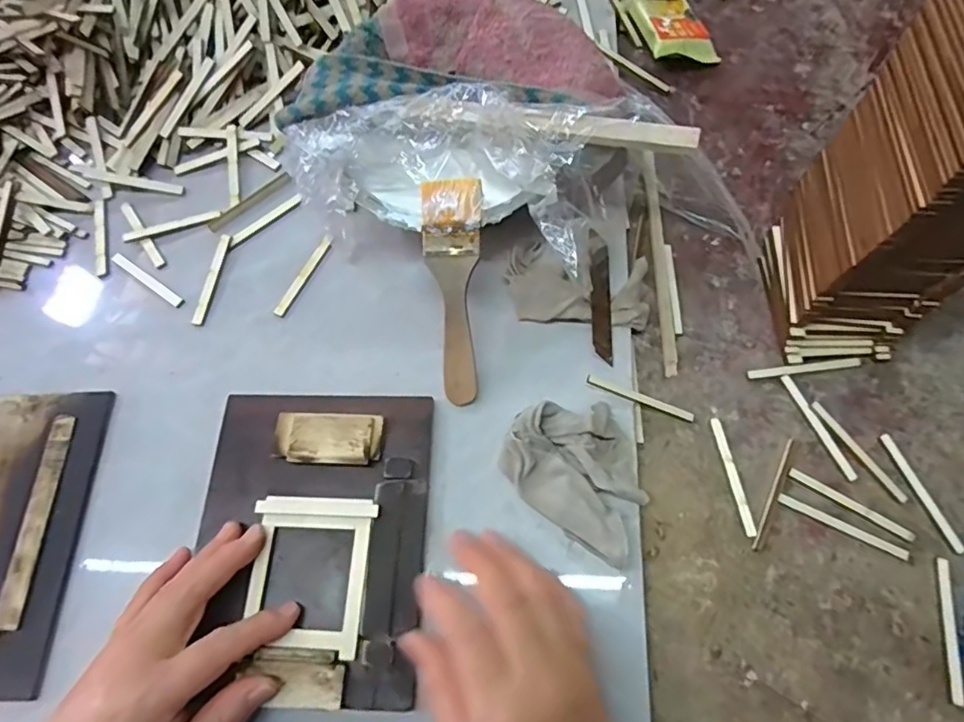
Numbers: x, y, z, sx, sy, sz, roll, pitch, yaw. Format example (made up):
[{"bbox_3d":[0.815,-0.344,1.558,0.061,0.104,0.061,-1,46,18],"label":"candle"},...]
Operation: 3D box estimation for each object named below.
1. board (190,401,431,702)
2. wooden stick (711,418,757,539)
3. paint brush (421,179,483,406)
[{"bbox_3d":[-0.110,0.110,0.356,0.145,0.019,0.184,1,68,3],"label":"board"},{"bbox_3d":[0.167,0.077,0.374,0.006,0.004,0.078,-9,68,-1],"label":"wooden stick"},{"bbox_3d":[-0.022,-0.046,0.382,0.040,0.006,0.148,4,99,10],"label":"paint brush"}]

